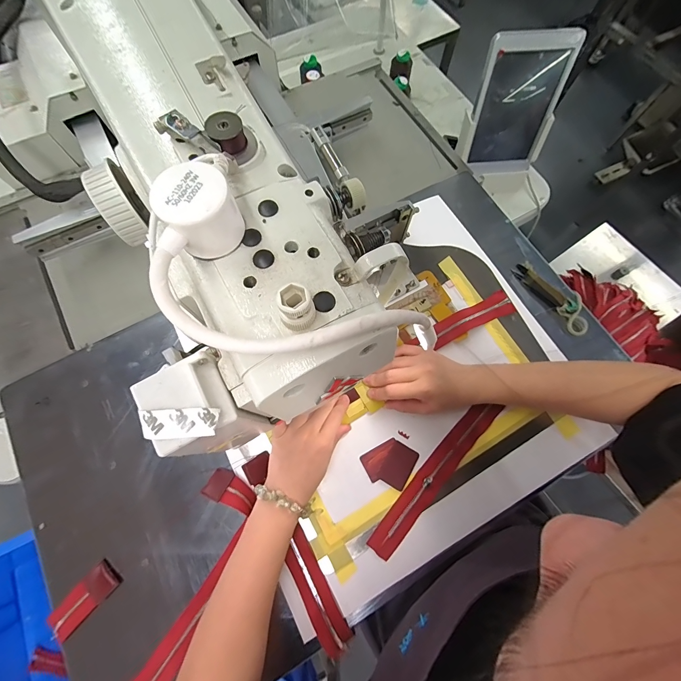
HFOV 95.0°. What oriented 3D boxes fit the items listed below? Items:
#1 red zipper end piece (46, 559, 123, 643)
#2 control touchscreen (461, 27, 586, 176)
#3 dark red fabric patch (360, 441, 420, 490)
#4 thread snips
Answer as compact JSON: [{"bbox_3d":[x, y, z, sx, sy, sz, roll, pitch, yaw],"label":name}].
[{"bbox_3d":[-0.285,0.288,0.345,0.033,0.010,0.075,41,76,11],"label":"red zipper end piece"},{"bbox_3d":[0.321,-0.411,0.576,0.159,0.232,0.034,-9,51,-7],"label":"control touchscreen"},{"bbox_3d":[0.073,0.156,0.392,0.036,0.004,0.051,31,74,9],"label":"dark red fabric patch"},{"bbox_3d":[0.320,-0.071,0.465,0.048,0.009,0.132,-37,76,-12],"label":"thread snips"}]

